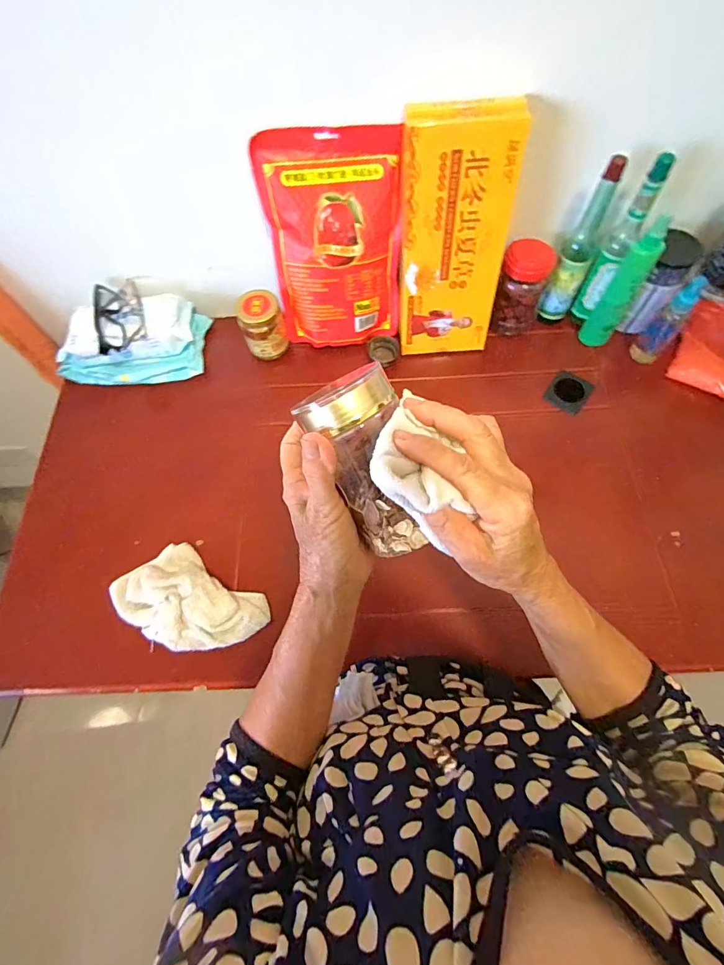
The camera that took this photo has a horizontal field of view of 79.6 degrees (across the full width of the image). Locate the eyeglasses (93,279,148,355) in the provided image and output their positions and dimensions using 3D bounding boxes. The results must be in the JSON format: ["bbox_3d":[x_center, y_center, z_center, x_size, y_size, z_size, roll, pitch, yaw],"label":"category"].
[{"bbox_3d":[-0.374,-0.256,0.668,0.077,0.028,0.124,-25,67,-8],"label":"eyeglasses"}]

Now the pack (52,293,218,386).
[{"bbox_3d":[-0.368,-0.226,0.689,0.218,0.067,0.122,-3,66,1],"label":"pack"}]

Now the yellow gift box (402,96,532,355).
[{"bbox_3d":[0.120,-0.318,0.587,0.144,0.299,0.054,-3,53,5],"label":"yellow gift box"}]

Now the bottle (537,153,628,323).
[{"bbox_3d":[0.304,-0.323,0.612,0.046,0.228,0.045,23,69,12],"label":"bottle"}]

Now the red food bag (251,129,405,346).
[{"bbox_3d":[-0.036,-0.323,0.609,0.178,0.269,0.036,-6,46,-2],"label":"red food bag"}]

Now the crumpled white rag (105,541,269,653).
[{"bbox_3d":[-0.218,0.146,0.532,0.190,0.034,0.108,29,70,15],"label":"crumpled white rag"}]

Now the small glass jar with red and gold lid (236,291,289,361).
[{"bbox_3d":[-0.154,-0.245,0.677,0.064,0.084,0.062,-1,66,2],"label":"small glass jar with red and gold lid"}]

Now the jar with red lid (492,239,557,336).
[{"bbox_3d":[0.240,-0.293,0.661,0.067,0.129,0.059,17,68,10],"label":"jar with red lid"}]

